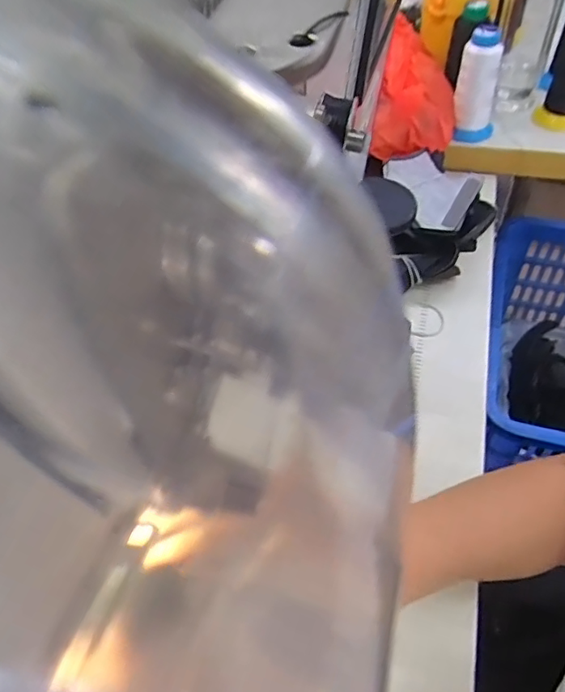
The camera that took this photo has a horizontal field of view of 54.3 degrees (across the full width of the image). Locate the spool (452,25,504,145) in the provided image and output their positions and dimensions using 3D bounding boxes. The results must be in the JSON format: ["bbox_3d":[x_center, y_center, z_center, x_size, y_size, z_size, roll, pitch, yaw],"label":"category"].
[{"bbox_3d":[0.239,-0.318,0.671,0.047,0.121,0.047,5,52,10],"label":"spool"}]

